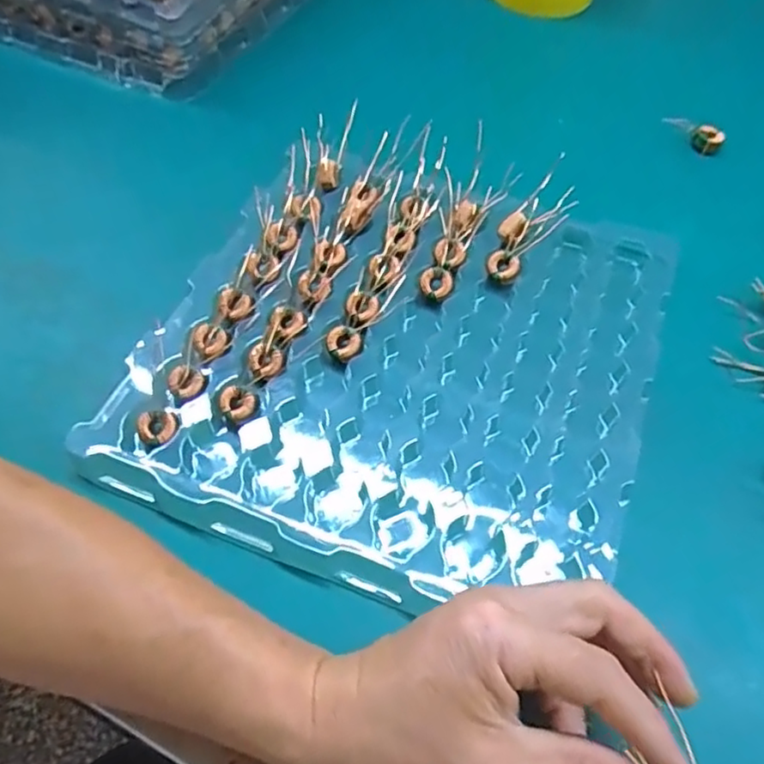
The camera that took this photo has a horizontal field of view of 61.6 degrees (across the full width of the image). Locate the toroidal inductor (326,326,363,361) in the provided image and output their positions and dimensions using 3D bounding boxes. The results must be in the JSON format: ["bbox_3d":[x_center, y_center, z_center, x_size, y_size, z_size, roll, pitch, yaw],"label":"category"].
[{"bbox_3d":[-0.023,-0.023,0.388,0.021,0.007,0.018,21,60,12],"label":"toroidal inductor"}]

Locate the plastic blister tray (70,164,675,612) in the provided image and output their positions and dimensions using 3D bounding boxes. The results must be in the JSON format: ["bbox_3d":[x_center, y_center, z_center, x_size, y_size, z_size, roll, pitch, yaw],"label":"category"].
[{"bbox_3d":[0.012,-0.018,0.389,0.282,0.026,0.266,17,59,10],"label":"plastic blister tray"}]

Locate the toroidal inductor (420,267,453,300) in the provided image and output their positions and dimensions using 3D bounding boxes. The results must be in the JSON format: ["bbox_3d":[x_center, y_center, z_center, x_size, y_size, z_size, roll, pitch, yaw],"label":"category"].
[{"bbox_3d":[0.036,-0.064,0.415,0.022,0.004,0.020,1,78,-6],"label":"toroidal inductor"}]

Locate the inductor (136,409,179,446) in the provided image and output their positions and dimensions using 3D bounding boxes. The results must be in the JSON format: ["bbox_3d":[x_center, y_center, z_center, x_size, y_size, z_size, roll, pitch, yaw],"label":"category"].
[{"bbox_3d":[-0.124,0.024,0.353,0.020,0.010,0.021,0,58,-1],"label":"inductor"}]

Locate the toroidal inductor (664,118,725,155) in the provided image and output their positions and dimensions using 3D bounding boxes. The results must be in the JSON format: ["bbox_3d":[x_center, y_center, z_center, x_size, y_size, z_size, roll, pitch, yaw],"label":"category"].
[{"bbox_3d":[0.252,-0.202,0.515,0.027,0.011,0.050,-23,61,-15],"label":"toroidal inductor"}]

